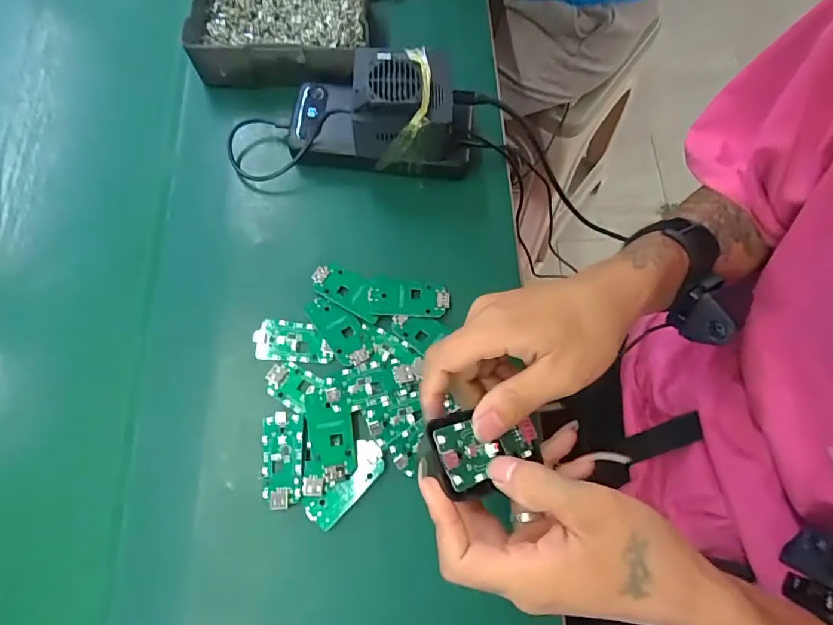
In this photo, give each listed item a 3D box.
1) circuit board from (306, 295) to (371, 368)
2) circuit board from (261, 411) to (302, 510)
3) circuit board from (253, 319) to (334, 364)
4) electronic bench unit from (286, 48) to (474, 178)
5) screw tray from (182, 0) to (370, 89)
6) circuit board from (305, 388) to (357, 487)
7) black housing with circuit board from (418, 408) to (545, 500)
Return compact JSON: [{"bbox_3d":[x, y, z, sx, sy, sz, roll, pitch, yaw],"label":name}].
[{"bbox_3d":[-0.060,0.013,0.360,0.028,0.005,0.063,-35,75,-9],"label":"circuit board"},{"bbox_3d":[-0.096,0.104,0.329,0.029,0.005,0.063,-6,72,0],"label":"circuit board"},{"bbox_3d":[-0.095,0.023,0.361,0.060,0.005,0.031,4,72,3],"label":"circuit board"},{"bbox_3d":[-0.031,-0.168,0.384,0.157,0.080,0.079,6,73,4],"label":"electronic bench unit"},{"bbox_3d":[-0.124,-0.272,0.431,0.158,0.042,0.123,-4,72,1],"label":"screw tray"},{"bbox_3d":[-0.061,0.086,0.332,0.030,0.006,0.064,-12,72,-2],"label":"circuit board"},{"bbox_3d":[0.037,0.076,0.258,0.073,0.017,0.041,-2,71,-24],"label":"black housing with circuit board"}]

